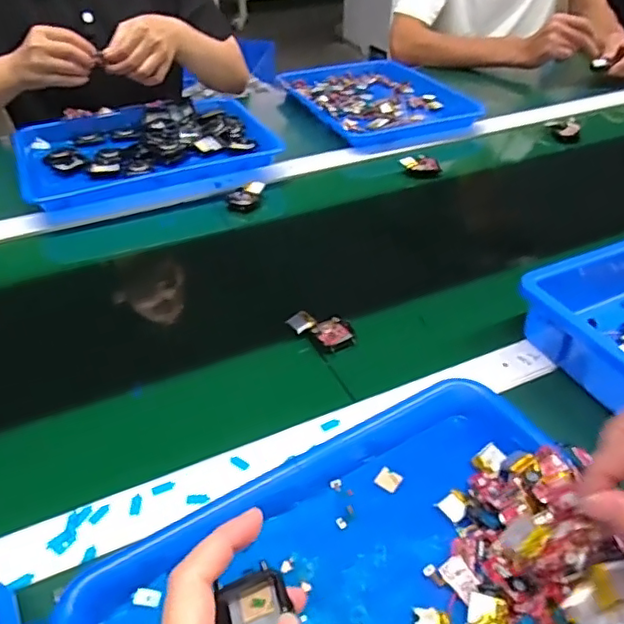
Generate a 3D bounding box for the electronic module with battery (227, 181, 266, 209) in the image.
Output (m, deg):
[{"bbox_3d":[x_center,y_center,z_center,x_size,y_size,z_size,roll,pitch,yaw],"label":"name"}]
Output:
[{"bbox_3d":[-0.084,-0.150,0.736,0.048,0.018,0.033,-10,42,-12],"label":"electronic module with battery"}]

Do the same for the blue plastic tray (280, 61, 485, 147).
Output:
[{"bbox_3d":[0.107,-0.362,0.974,0.247,0.032,0.295,-17,44,-19],"label":"blue plastic tray"}]

